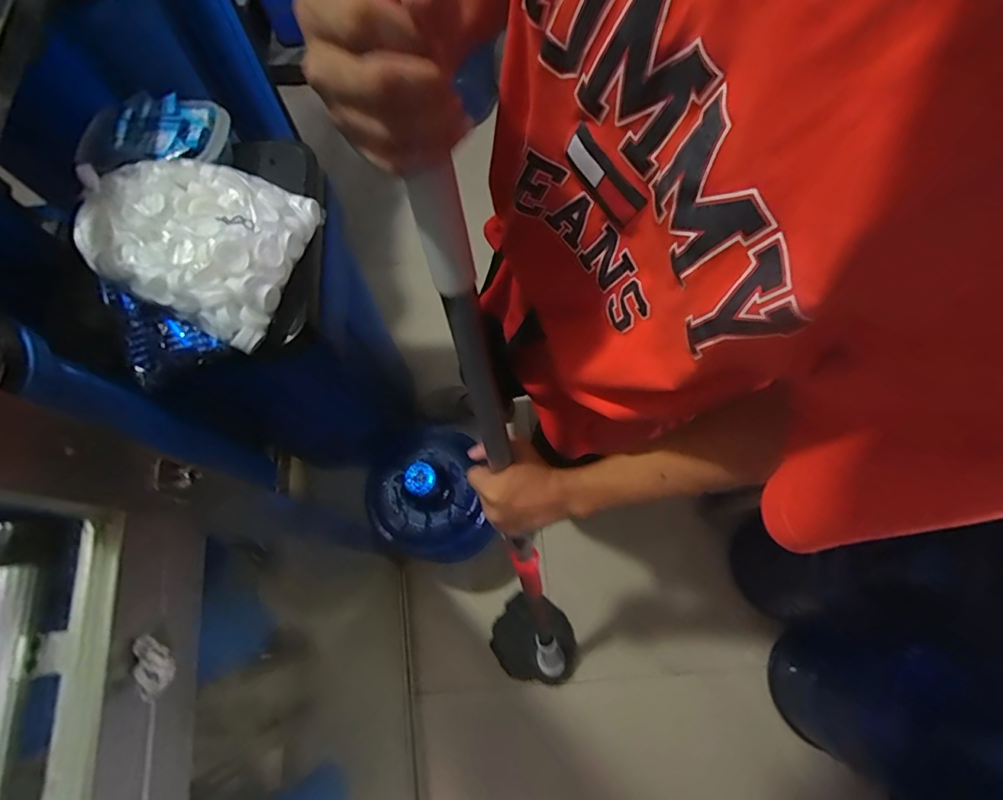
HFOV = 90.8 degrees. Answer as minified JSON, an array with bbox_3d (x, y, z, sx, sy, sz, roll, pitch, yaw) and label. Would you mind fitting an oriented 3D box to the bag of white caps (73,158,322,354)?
[{"bbox_3d":[-0.339,-0.198,0.562,0.214,0.096,0.203,24,72,9],"label":"bag of white caps"}]

